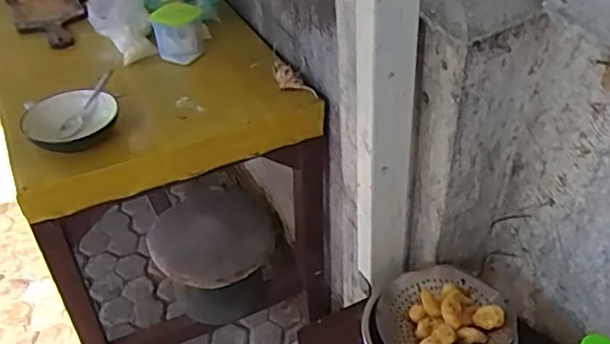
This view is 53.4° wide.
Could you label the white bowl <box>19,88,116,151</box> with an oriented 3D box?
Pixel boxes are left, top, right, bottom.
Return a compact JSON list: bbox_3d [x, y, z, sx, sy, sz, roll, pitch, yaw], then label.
[{"bbox_3d":[-0.439,-0.101,1.145,0.160,0.065,0.178,-18,43,-16],"label":"white bowl"}]

